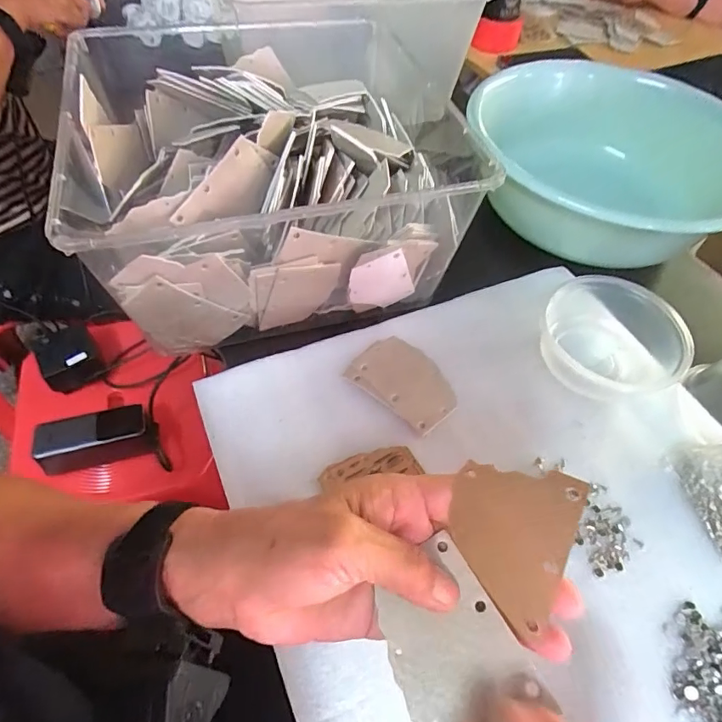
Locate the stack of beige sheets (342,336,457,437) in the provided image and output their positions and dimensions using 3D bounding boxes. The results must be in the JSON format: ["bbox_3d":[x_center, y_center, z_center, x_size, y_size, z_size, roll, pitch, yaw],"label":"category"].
[{"bbox_3d":[0.037,0.015,0.387,0.086,0.009,0.059,35,60,20],"label":"stack of beige sheets"}]

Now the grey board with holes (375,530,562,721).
[{"bbox_3d":[0.038,0.127,0.216,0.055,0.004,0.072,-32,61,-7],"label":"grey board with holes"}]

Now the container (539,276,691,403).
[{"bbox_3d":[0.205,-0.016,0.394,0.091,0.054,0.111,-36,64,-25],"label":"container"}]

